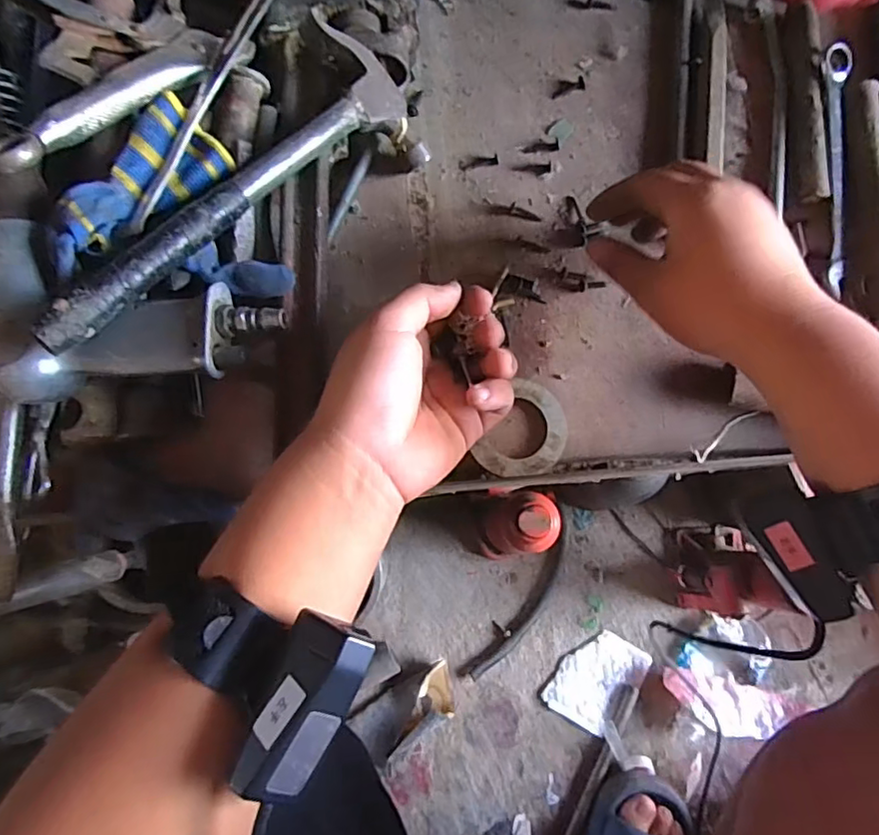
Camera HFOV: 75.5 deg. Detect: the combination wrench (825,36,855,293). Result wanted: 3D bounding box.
[{"bbox_3d":[0.304,-0.189,0.430,0.021,0.009,0.199,6,81,-2],"label":"combination wrench"}]

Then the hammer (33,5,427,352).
[{"bbox_3d":[-0.118,-0.143,0.348,0.089,0.064,0.295,35,64,10],"label":"hammer"}]

